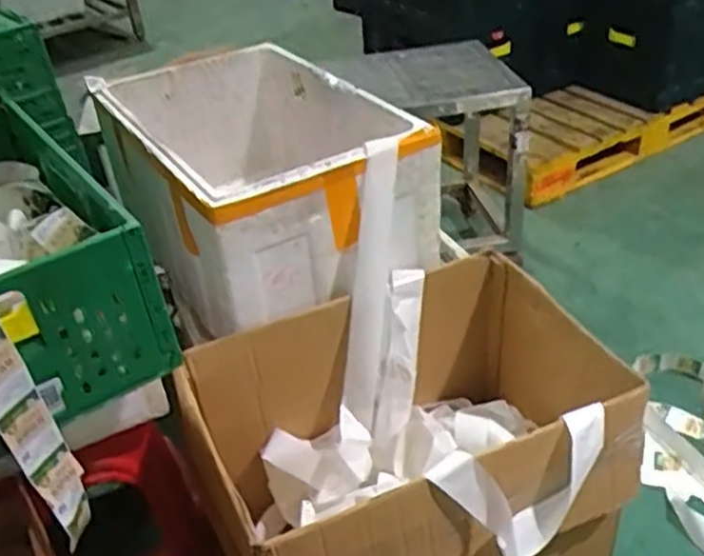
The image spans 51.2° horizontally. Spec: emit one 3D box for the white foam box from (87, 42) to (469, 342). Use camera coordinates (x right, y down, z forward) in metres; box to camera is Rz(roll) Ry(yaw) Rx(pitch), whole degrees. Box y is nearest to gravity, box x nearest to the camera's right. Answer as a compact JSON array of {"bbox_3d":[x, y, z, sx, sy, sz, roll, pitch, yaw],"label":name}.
[{"bbox_3d":[-0.212,-0.234,1.551,0.485,0.292,0.749,-21,37,-22],"label":"white foam box"}]

